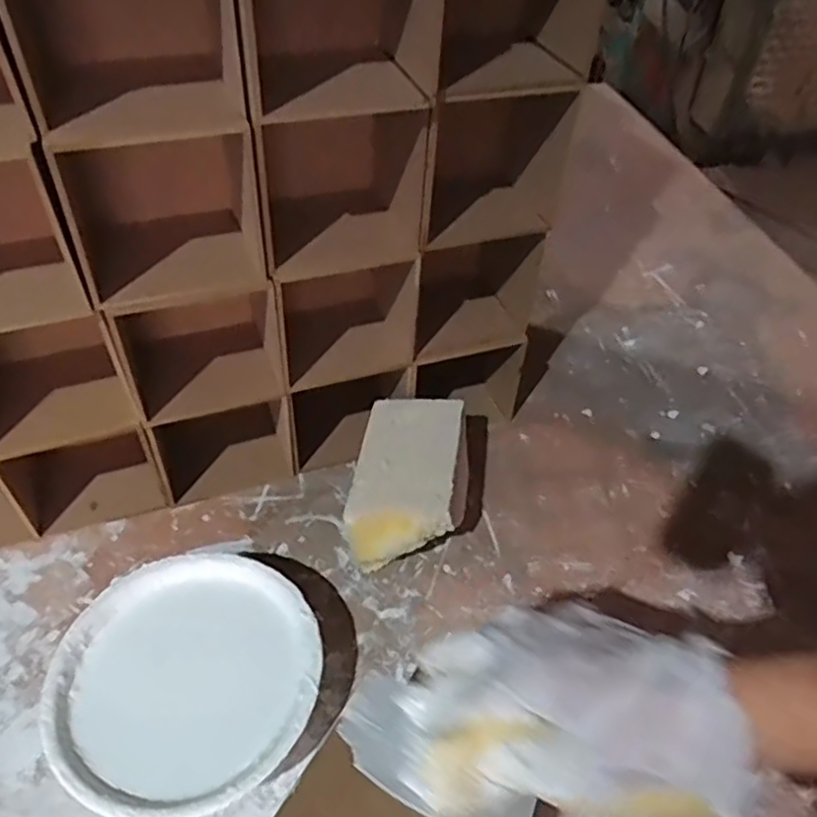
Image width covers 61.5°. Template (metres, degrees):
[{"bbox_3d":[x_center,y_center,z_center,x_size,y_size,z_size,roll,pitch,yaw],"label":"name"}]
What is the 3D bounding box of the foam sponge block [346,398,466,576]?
[{"bbox_3d":[0.003,0.051,0.554,0.086,0.040,0.148,6,47,3],"label":"foam sponge block"}]

